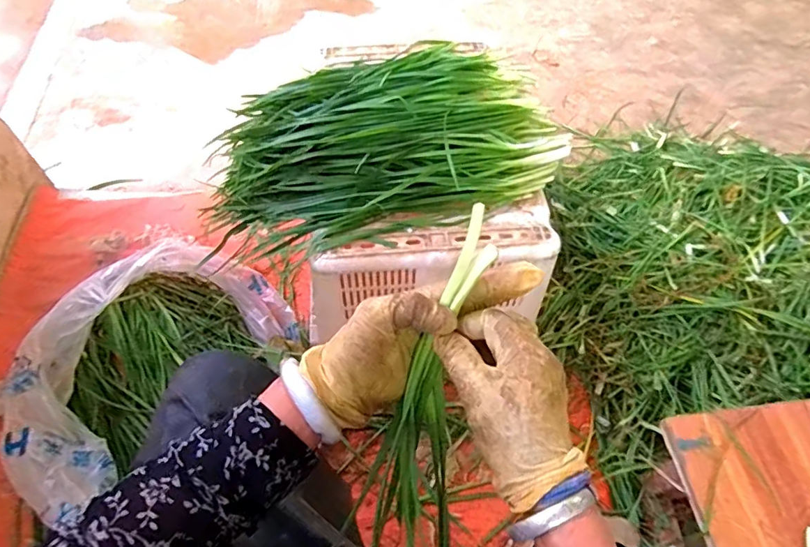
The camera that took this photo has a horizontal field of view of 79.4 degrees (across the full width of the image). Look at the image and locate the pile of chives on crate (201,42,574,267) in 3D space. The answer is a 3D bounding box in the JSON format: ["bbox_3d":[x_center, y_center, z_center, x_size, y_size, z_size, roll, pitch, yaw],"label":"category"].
[{"bbox_3d":[-0.044,-0.223,0.811,0.560,0.120,0.337,-13,58,-11],"label":"pile of chives on crate"}]

